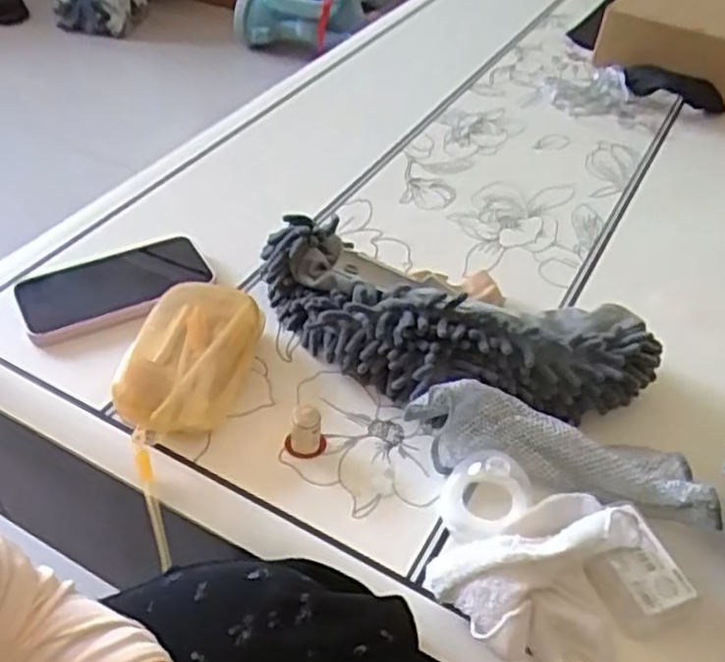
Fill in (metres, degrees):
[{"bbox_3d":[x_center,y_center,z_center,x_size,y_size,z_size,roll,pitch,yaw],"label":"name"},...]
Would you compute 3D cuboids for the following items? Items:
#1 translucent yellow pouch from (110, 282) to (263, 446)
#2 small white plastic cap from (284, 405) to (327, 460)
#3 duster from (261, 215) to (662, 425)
[{"bbox_3d":[-0.137,0.024,0.591,0.091,0.037,0.152,10,44,6],"label":"translucent yellow pouch"},{"bbox_3d":[-0.041,0.073,0.543,0.029,0.037,0.023,-1,44,-5],"label":"small white plastic cap"},{"bbox_3d":[0.059,-0.001,0.599,0.320,0.073,0.132,19,46,15],"label":"duster"}]

